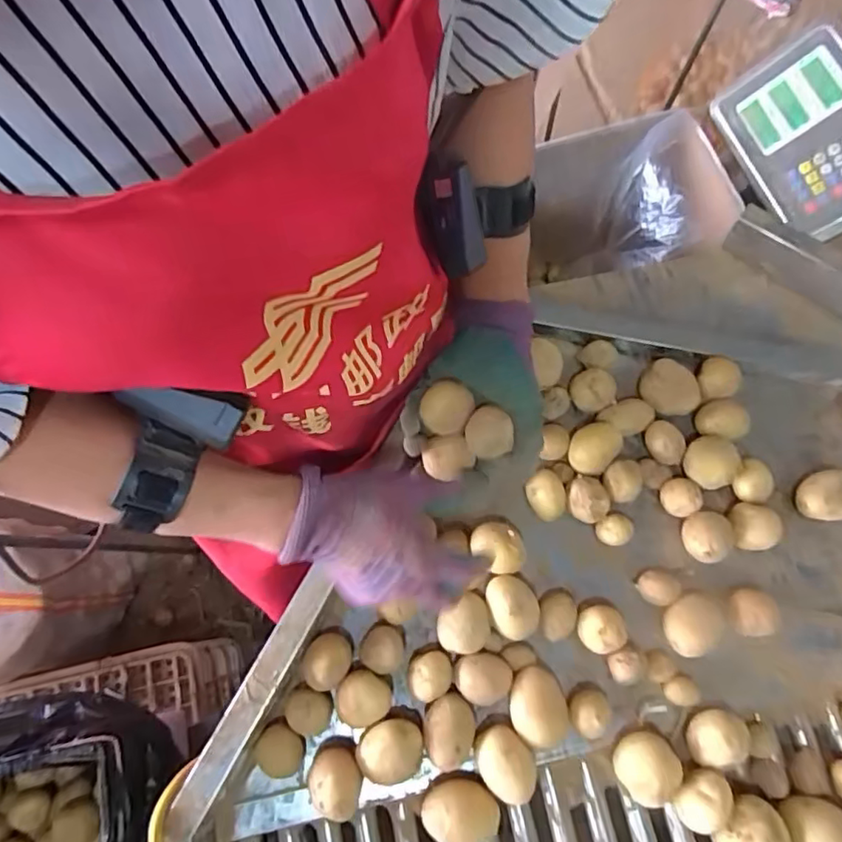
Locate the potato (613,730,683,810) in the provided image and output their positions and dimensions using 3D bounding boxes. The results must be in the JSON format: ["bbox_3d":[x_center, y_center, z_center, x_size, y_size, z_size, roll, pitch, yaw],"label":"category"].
[{"bbox_3d":[0.178,0.276,0.466,0.047,0.038,0.047,0,72,-1],"label":"potato"}]

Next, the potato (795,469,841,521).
[{"bbox_3d":[0.383,0.071,0.549,0.060,0.031,0.045,-6,72,-3],"label":"potato"}]

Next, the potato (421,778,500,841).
[{"bbox_3d":[0.031,0.300,0.455,0.057,0.049,0.042,10,72,3],"label":"potato"}]

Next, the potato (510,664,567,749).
[{"bbox_3d":[0.095,0.232,0.481,0.046,0.041,0.054,-7,72,-3],"label":"potato"}]

